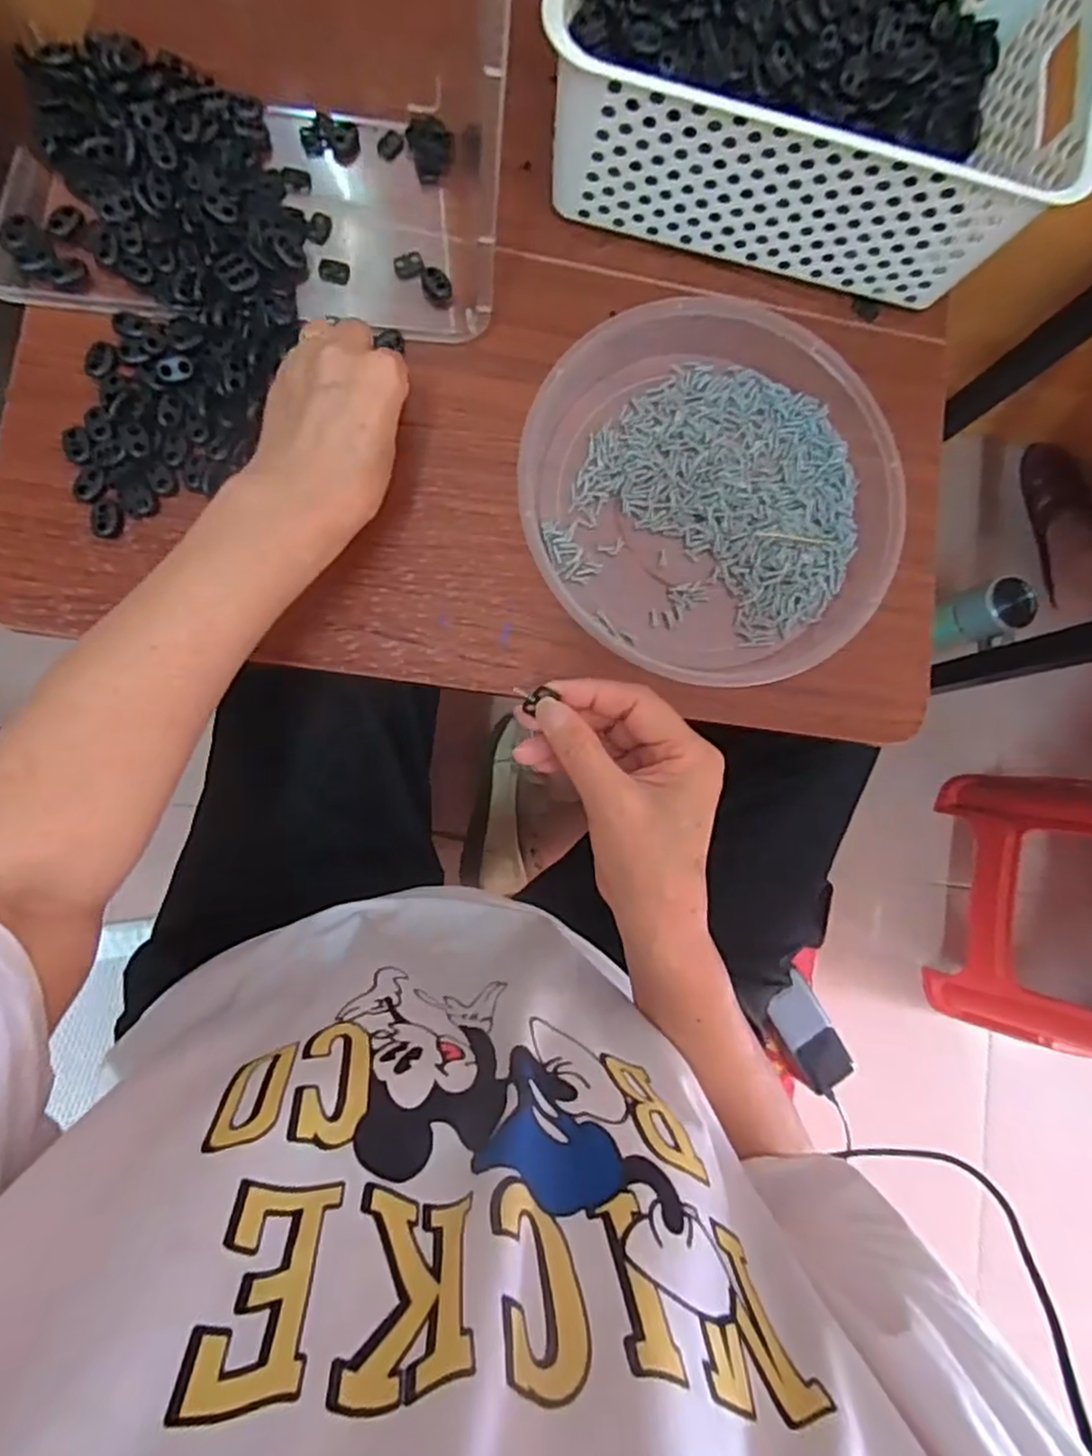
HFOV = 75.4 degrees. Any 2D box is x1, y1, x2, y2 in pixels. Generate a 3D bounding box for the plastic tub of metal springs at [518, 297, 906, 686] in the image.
[{"bbox_3d":[0.101,-0.144,0.438,0.229,0.039,0.219,1,85,-8],"label":"plastic tub of metal springs"}]

